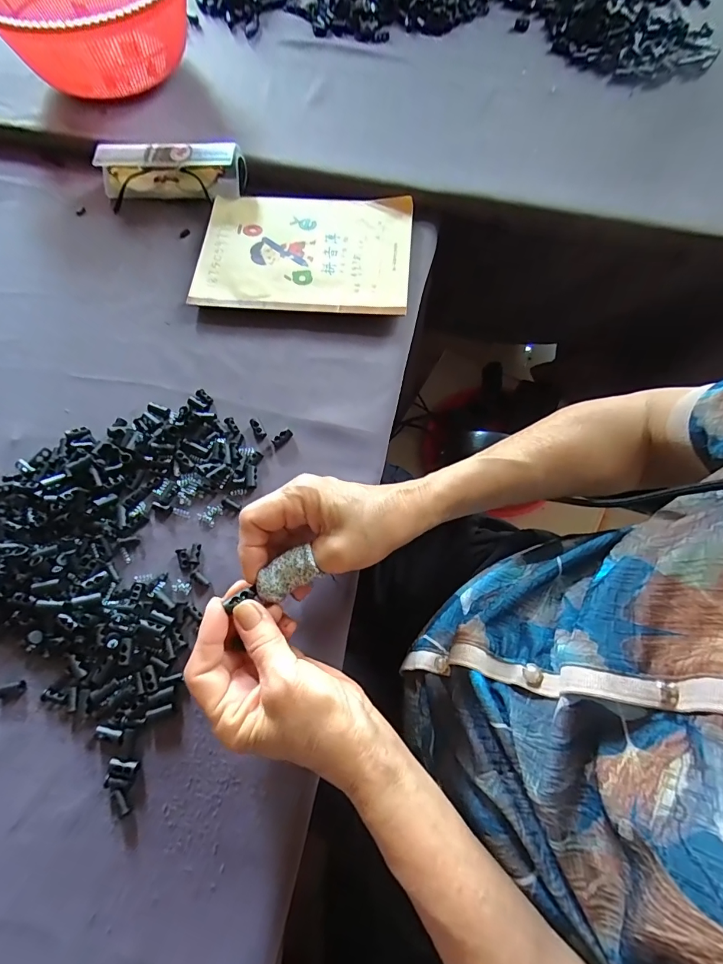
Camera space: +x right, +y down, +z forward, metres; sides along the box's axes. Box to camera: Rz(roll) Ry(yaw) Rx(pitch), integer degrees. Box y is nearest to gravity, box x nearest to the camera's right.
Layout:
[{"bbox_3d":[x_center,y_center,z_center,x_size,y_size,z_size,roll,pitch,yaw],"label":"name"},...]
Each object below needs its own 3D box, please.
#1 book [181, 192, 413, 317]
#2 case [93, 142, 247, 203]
[{"bbox_3d":[-0.056,-0.225,0.418,0.204,0.015,0.135,4,70,3],"label":"book"},{"bbox_3d":[-0.203,-0.327,0.444,0.155,0.036,0.046,6,70,4],"label":"case"}]

